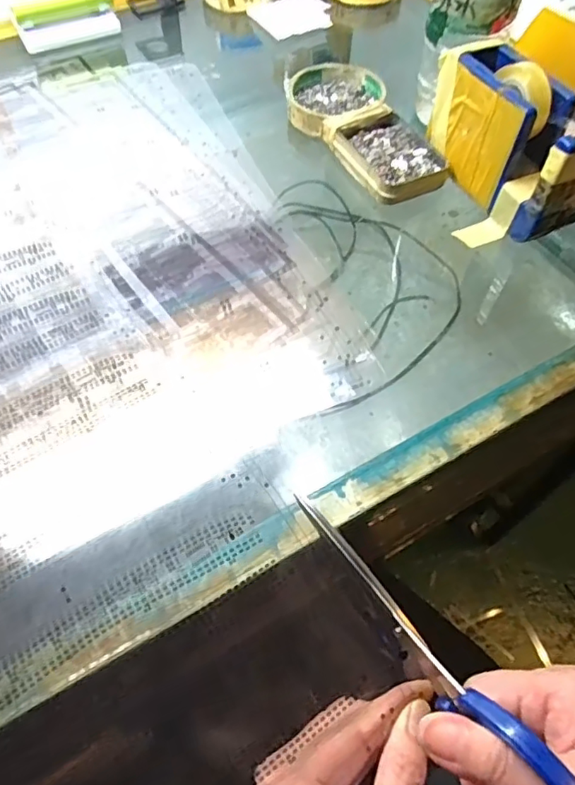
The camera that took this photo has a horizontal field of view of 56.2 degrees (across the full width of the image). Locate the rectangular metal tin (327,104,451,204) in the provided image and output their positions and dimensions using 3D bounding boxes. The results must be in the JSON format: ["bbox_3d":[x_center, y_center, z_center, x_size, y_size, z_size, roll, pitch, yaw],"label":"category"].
[{"bbox_3d":[0.081,-0.192,0.433,0.068,0.016,0.090,-20,60,-13],"label":"rectangular metal tin"}]

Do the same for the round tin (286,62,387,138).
[{"bbox_3d":[0.043,-0.255,0.469,0.082,0.019,0.091,-6,57,-4],"label":"round tin"}]

